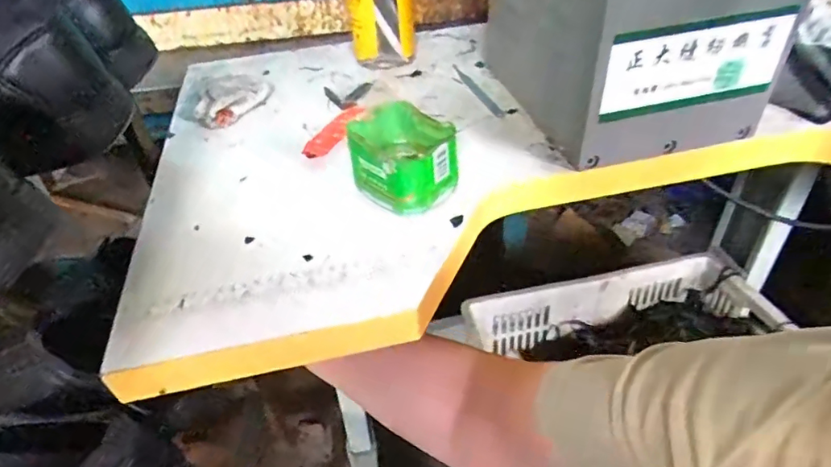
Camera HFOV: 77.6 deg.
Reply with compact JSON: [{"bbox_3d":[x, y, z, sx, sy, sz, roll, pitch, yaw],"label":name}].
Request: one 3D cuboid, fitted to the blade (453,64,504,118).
[{"bbox_3d":[0.076,-0.178,0.637,0.016,0.008,0.151,-11,42,-9],"label":"blade"}]

